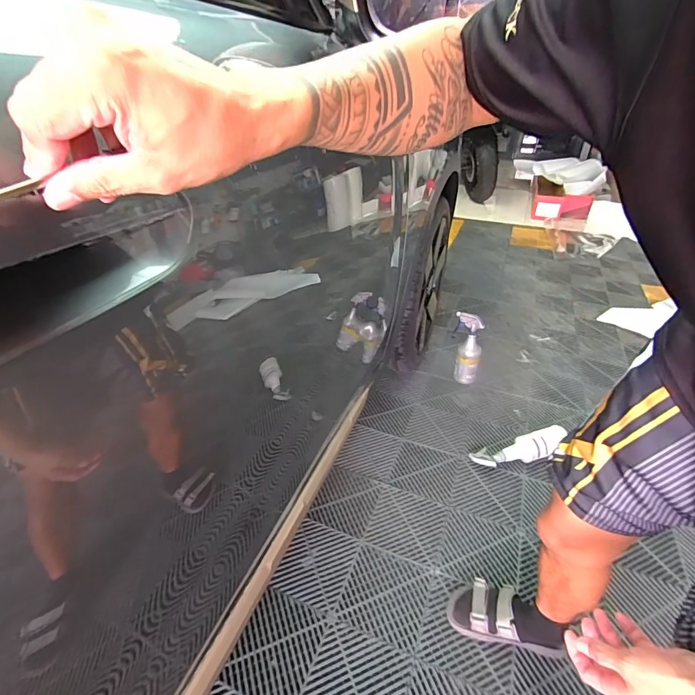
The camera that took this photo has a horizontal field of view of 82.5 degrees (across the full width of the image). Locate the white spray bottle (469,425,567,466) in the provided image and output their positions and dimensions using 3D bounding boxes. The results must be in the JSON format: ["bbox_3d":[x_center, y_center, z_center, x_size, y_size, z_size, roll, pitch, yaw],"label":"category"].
[{"bbox_3d":[0.584,0.338,1.334,0.332,0.068,0.089,-16,35,-1],"label":"white spray bottle"}]

